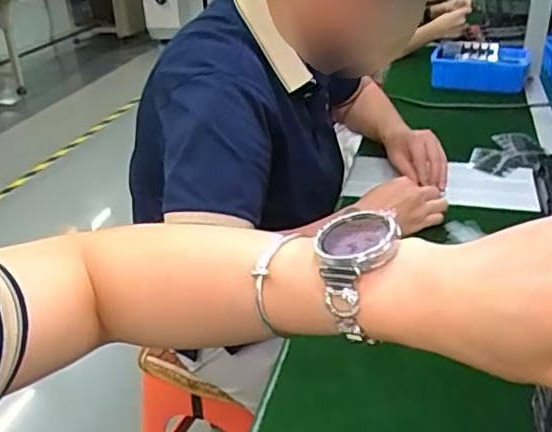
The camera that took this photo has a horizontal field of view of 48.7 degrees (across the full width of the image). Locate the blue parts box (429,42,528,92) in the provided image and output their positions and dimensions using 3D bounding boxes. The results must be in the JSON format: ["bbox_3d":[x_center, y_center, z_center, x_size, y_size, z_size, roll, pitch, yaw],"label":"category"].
[{"bbox_3d":[0.461,-0.338,1.383,0.207,0.078,0.166,7,30,18],"label":"blue parts box"}]

